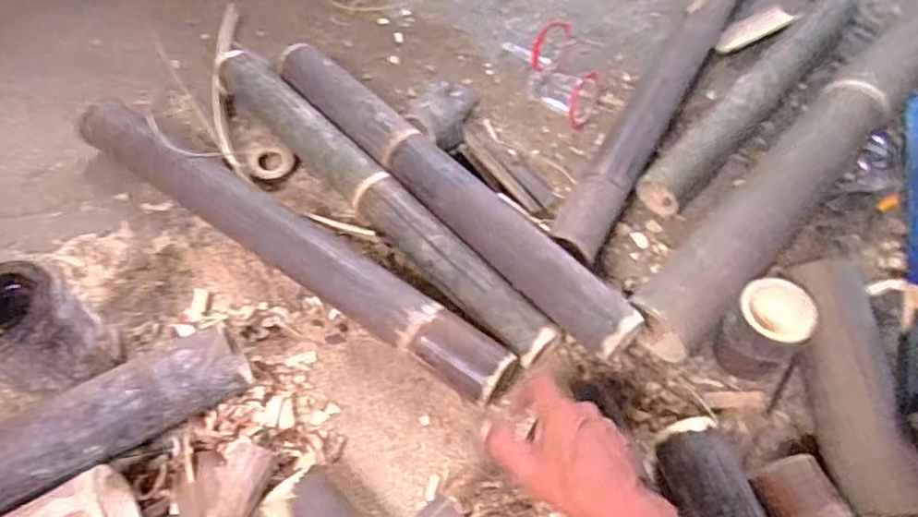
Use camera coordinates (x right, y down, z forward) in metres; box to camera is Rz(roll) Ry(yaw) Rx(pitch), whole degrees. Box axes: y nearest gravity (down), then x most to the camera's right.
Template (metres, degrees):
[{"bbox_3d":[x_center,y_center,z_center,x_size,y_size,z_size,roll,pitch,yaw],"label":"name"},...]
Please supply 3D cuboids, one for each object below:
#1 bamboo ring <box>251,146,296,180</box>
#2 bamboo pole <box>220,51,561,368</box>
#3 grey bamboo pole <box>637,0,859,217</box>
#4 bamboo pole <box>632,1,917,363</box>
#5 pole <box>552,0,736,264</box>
[{"bbox_3d":[-0.238,-0.123,0.771,0.052,0.015,0.043,-13,62,-6],"label":"bamboo ring"},{"bbox_3d":[-0.113,-0.081,0.725,0.058,0.057,0.578,-40,68,-19],"label":"bamboo pole"},{"bbox_3d":[0.396,-0.227,0.793,0.060,0.062,0.461,39,69,19],"label":"grey bamboo pole"},{"bbox_3d":[0.490,-0.178,0.754,0.815,0.079,0.087,-41,69,-19],"label":"bamboo pole"},{"bbox_3d":[0.448,-0.482,0.929,0.061,0.059,1.270,28,65,15],"label":"pole"}]

